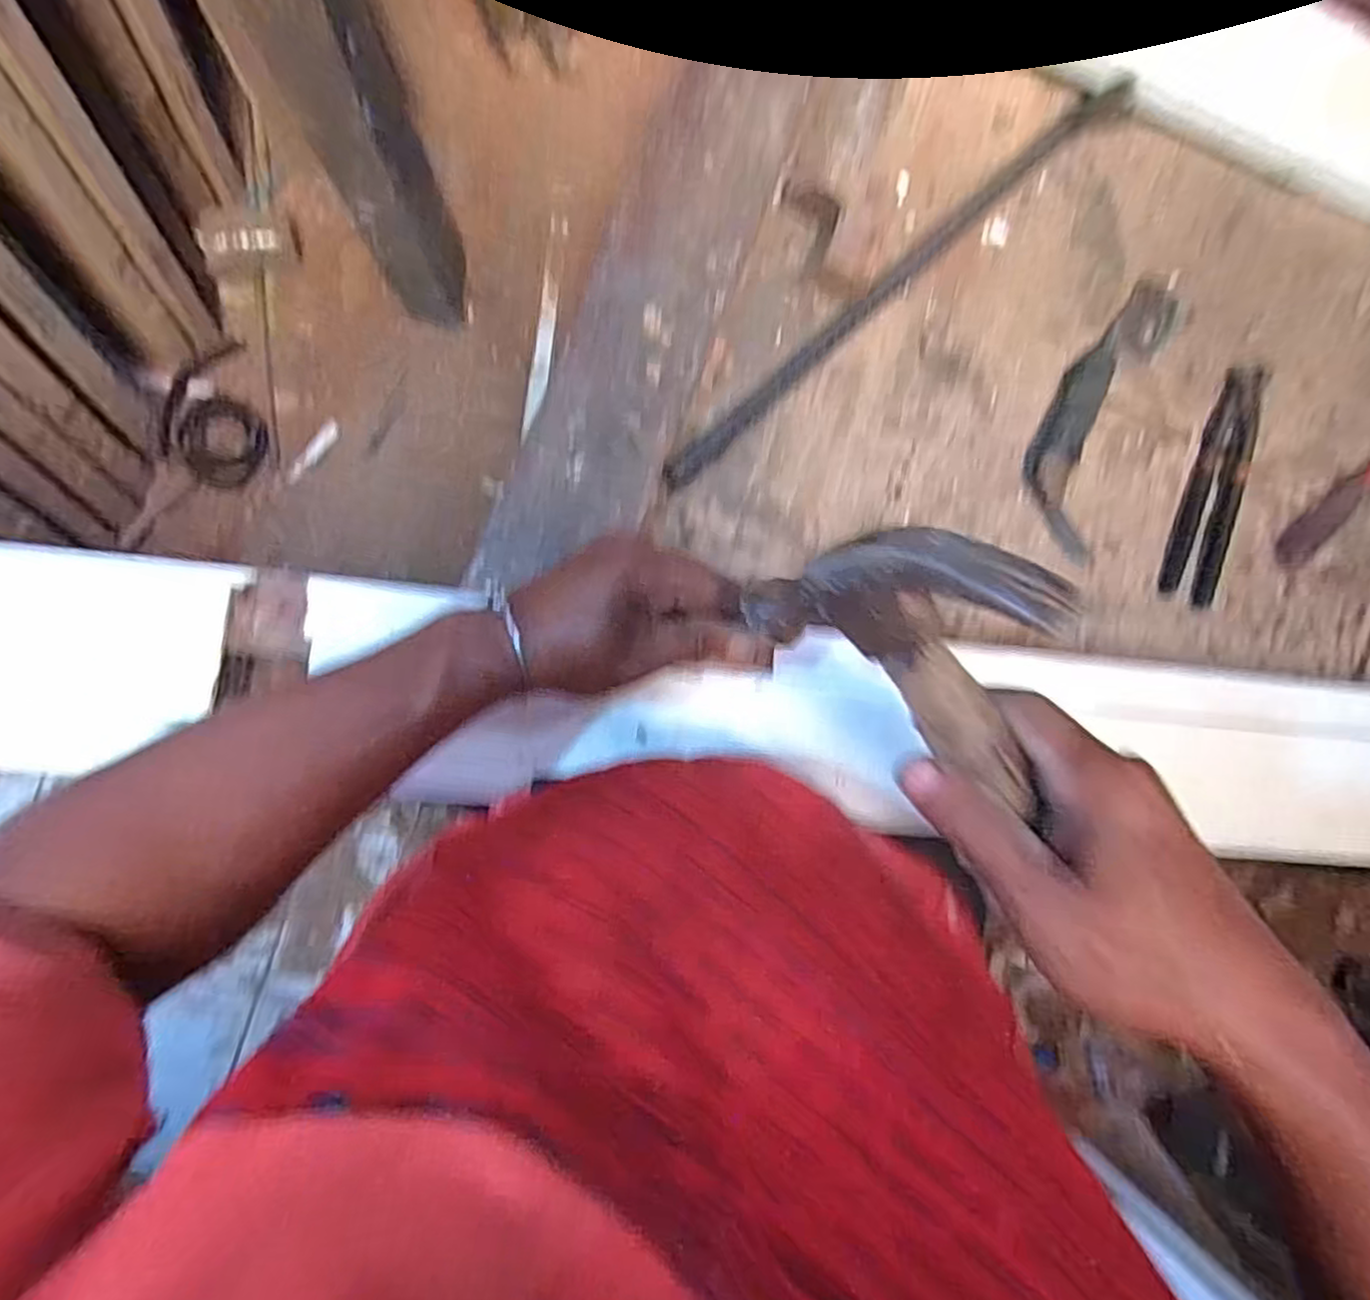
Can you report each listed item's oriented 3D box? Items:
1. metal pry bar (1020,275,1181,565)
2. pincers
[{"bbox_3d":[0.353,-0.211,0.626,0.078,0.029,0.262,25,83,-5],"label":"metal pry bar"},{"bbox_3d":[0.459,-0.142,0.640,0.051,0.010,0.210,22,84,-5],"label":"pincers"}]

